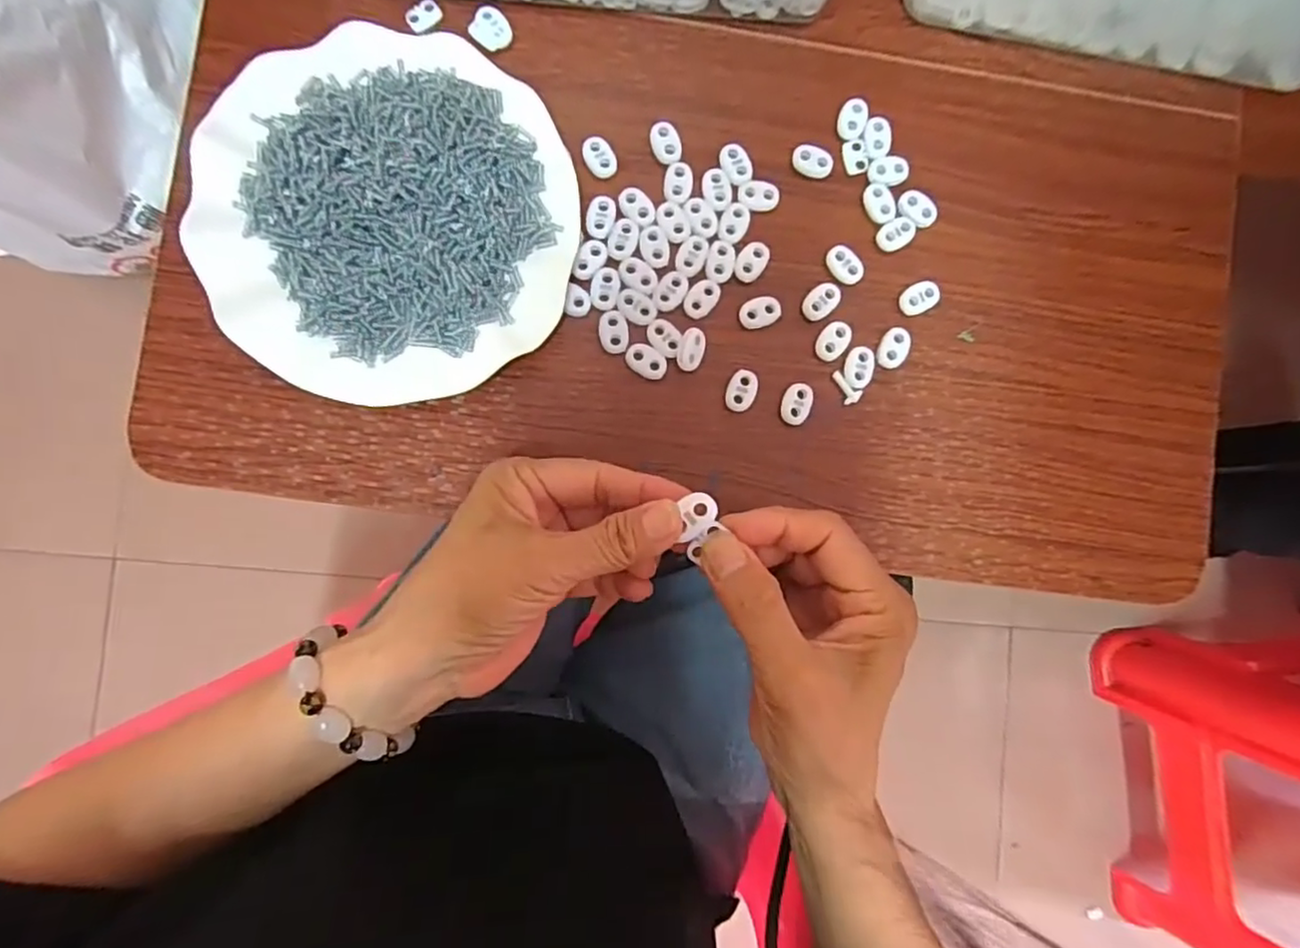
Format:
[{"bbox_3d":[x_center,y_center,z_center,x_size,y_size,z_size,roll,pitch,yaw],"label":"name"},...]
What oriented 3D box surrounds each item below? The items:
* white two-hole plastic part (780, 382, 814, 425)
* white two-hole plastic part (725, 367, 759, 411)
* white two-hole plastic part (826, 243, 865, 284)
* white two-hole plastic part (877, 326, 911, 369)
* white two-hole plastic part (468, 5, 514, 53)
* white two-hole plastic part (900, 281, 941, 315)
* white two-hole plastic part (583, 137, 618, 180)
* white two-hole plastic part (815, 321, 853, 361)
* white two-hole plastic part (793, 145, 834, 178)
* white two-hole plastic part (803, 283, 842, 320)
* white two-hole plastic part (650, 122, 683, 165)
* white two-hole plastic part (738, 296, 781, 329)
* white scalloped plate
[{"bbox_3d":[0.080,-0.038,0.345,0.015,0.004,0.023,19,88,-3],"label":"white two-hole plastic part"},{"bbox_3d":[0.050,-0.045,0.344,0.016,0.004,0.024,17,88,-3],"label":"white two-hole plastic part"},{"bbox_3d":[0.108,-0.115,0.352,0.017,0.005,0.023,-37,91,-3],"label":"white two-hole plastic part"},{"bbox_3d":[0.133,-0.069,0.350,0.015,0.005,0.022,17,88,-3],"label":"white two-hole plastic part"},{"bbox_3d":[-0.086,-0.242,0.349,0.024,0.005,0.022,0,89,-3],"label":"white two-hole plastic part"},{"bbox_3d":[0.148,-0.097,0.353,0.021,0.006,0.015,-36,91,-3],"label":"white two-hole plastic part"},{"bbox_3d":[-0.027,-0.171,0.344,0.016,0.004,0.023,-29,90,-3],"label":"white two-hole plastic part"},{"bbox_3d":[0.100,-0.073,0.347,0.015,0.004,0.023,42,87,-2],"label":"white two-hole plastic part"},{"bbox_3d":[0.091,-0.173,0.355,0.022,0.006,0.015,20,88,-3],"label":"white two-hole plastic part"},{"bbox_3d":[0.094,-0.094,0.348,0.015,0.004,0.023,41,87,-2],"label":"white two-hole plastic part"},{"bbox_3d":[0.009,-0.180,0.346,0.015,0.004,0.023,-13,90,-3],"label":"white two-hole plastic part"},{"bbox_3d":[0.060,-0.088,0.346,0.023,0.004,0.016,-24,90,-3],"label":"white two-hole plastic part"},{"bbox_3d":[-0.129,-0.128,0.327,0.177,0.026,0.180,0,89,-3],"label":"white scalloped plate"}]

